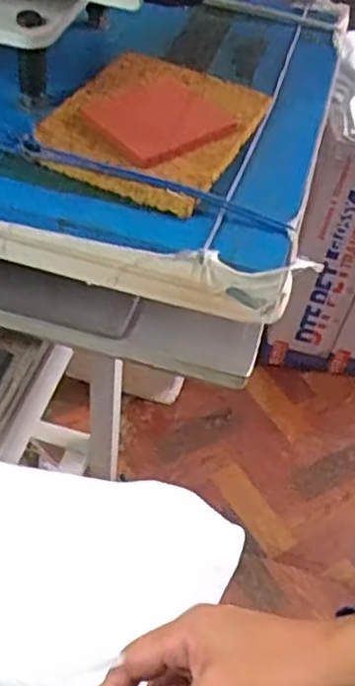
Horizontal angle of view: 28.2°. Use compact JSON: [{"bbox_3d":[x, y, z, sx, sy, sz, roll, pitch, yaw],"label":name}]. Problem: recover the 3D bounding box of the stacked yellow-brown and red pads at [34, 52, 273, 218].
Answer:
[{"bbox_3d":[-0.018,-0.168,0.538,0.132,0.013,0.166,23,50,13],"label":"stacked yellow-brown and red pads"}]

